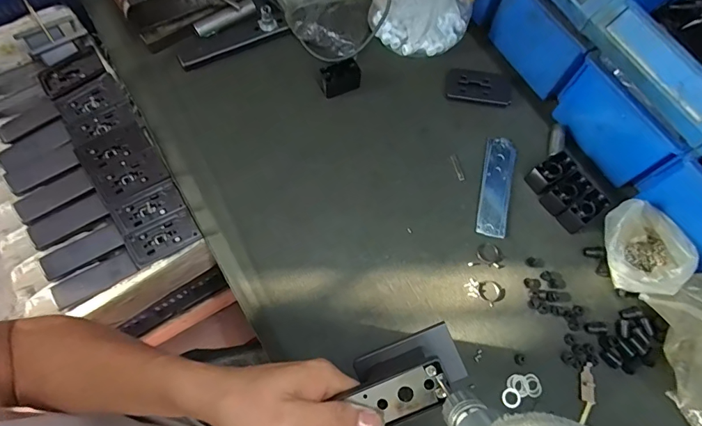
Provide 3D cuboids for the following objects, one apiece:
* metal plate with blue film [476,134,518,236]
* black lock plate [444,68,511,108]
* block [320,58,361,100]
[{"bbox_3d":[0.187,-0.036,0.529,0.039,0.004,0.140,14,68,1],"label":"metal plate with blue film"},{"bbox_3d":[0.178,-0.176,0.582,0.093,0.005,0.055,6,71,-6],"label":"black lock plate"},{"bbox_3d":[-0.013,-0.186,0.565,0.052,0.032,0.028,-17,70,-7],"label":"block"}]

